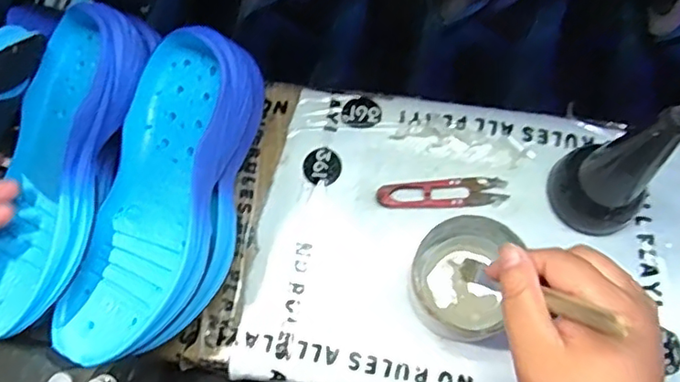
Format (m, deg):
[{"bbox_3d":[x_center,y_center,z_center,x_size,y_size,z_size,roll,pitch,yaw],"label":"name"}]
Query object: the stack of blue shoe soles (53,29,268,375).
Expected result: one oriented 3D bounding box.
[{"bbox_3d":[-0.117,0.008,0.404,0.090,0.042,0.229,19,89,9],"label":"stack of blue shoe soles"}]

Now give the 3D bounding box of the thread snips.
[{"bbox_3d":[0.082,0.001,0.465,0.102,0.005,0.024,-3,72,1],"label":"thread snips"}]

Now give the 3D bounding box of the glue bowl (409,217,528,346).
[{"bbox_3d":[0.087,0.061,0.418,0.070,0.045,0.084,22,75,8],"label":"glue bowl"}]

